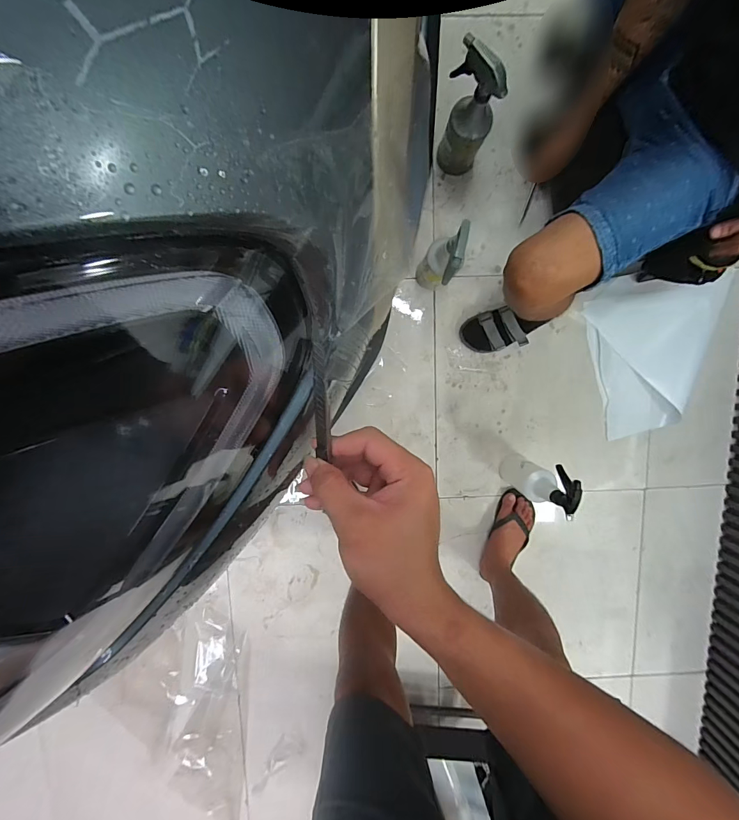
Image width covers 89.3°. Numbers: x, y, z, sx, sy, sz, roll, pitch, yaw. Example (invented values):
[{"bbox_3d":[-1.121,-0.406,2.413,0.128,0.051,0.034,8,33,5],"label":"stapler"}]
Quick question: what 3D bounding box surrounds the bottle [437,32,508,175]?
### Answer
[{"bbox_3d":[0.201,-0.607,0.782,0.110,0.299,0.073,25,96,-4],"label":"bottle"}]

